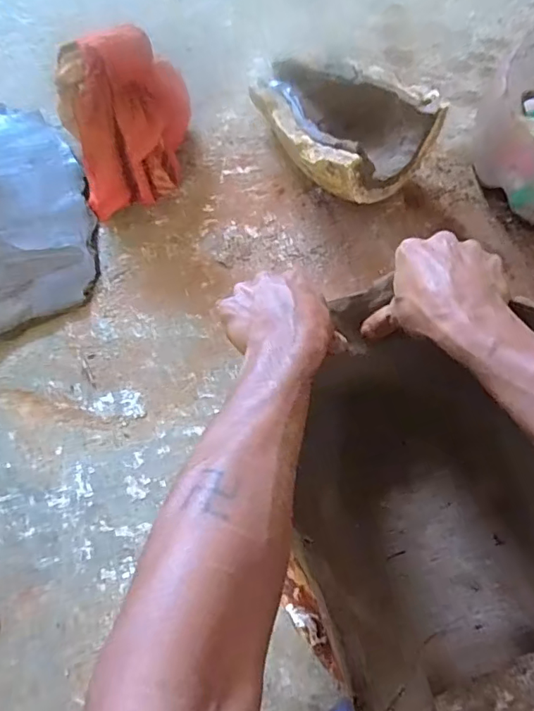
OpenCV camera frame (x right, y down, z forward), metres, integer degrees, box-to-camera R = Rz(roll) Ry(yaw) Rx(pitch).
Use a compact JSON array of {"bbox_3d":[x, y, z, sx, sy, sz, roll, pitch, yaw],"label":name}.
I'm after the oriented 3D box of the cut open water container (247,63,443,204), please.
[{"bbox_3d":[0.085,-0.298,0.641,0.232,0.115,0.191,41,75,10],"label":"cut open water container"}]

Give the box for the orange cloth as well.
[{"bbox_3d":[-0.168,-0.289,0.607,0.155,0.159,0.171,-14,73,-7],"label":"orange cloth"}]

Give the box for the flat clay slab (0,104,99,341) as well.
[{"bbox_3d":[-0.336,-0.186,0.646,0.202,0.014,0.348,-15,74,-7],"label":"flat clay slab"}]

